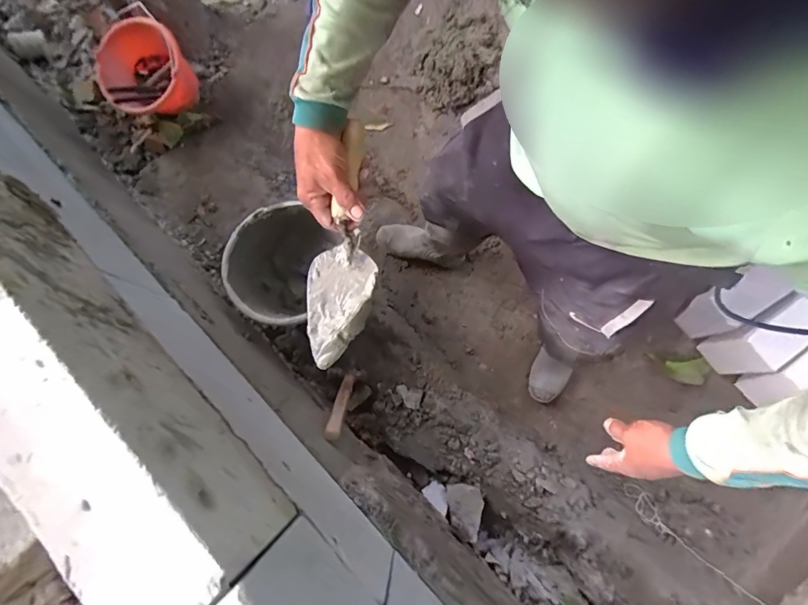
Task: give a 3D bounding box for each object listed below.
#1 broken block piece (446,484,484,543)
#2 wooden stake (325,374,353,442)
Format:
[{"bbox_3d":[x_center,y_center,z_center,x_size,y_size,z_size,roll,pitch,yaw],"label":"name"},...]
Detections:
[{"bbox_3d":[0.158,0.545,1.103,0.090,0.035,0.134,-1,79,1],"label":"broken block piece"},{"bbox_3d":[-0.147,0.236,0.985,0.029,0.221,0.022,4,114,2],"label":"wooden stake"}]

